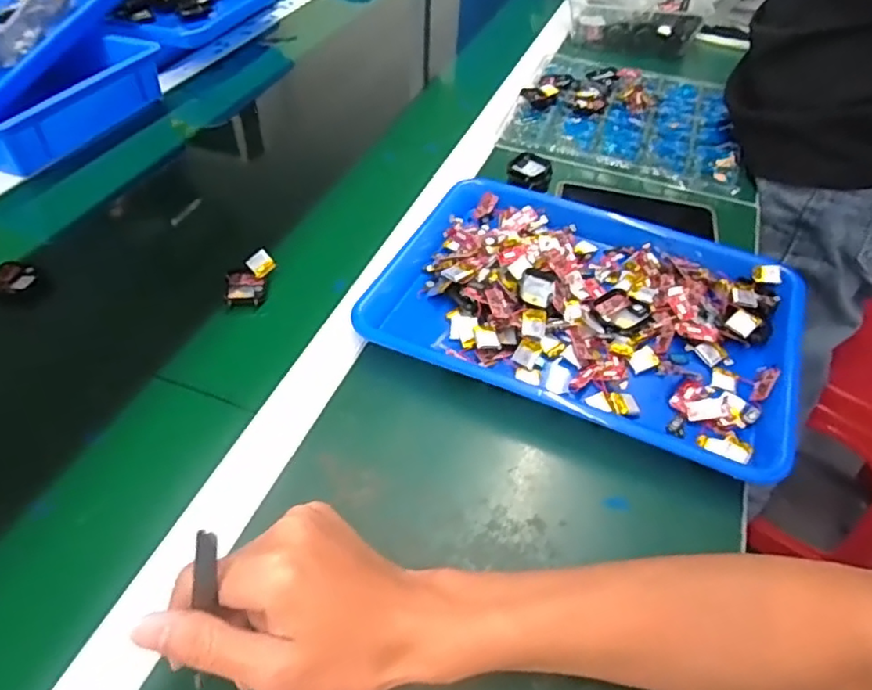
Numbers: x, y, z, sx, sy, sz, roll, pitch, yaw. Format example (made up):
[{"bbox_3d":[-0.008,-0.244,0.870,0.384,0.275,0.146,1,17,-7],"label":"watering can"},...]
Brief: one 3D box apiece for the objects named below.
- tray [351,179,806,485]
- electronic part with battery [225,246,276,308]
[{"bbox_3d":[0.125,-0.036,0.522,0.328,0.035,0.244,19,48,16],"label":"tray"},{"bbox_3d":[-0.165,-0.059,0.546,0.039,0.017,0.055,-1,46,-3],"label":"electronic part with battery"}]

